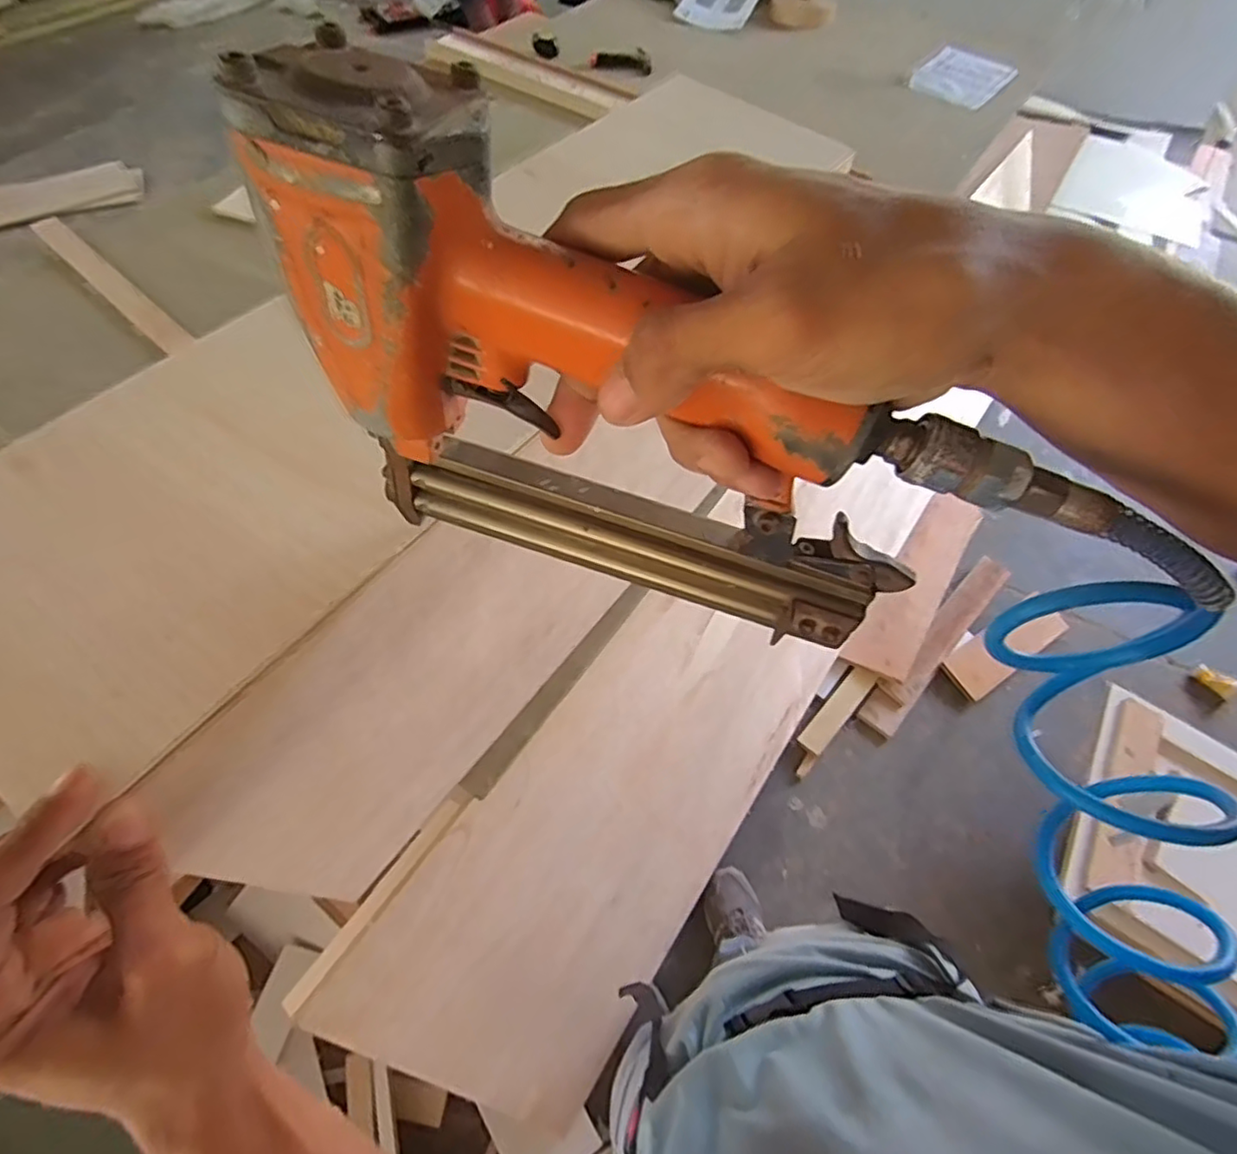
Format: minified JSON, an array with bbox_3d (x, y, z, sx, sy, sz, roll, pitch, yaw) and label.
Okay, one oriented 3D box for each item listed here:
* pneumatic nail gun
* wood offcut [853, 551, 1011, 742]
[{"bbox_3d":[0.024,-0.057,0.218,0.243,0.161,0.057,17,63,6],"label":"pneumatic nail gun"},{"bbox_3d":[0.825,0.162,1.610,0.091,0.033,0.610,40,68,17],"label":"wood offcut"}]

